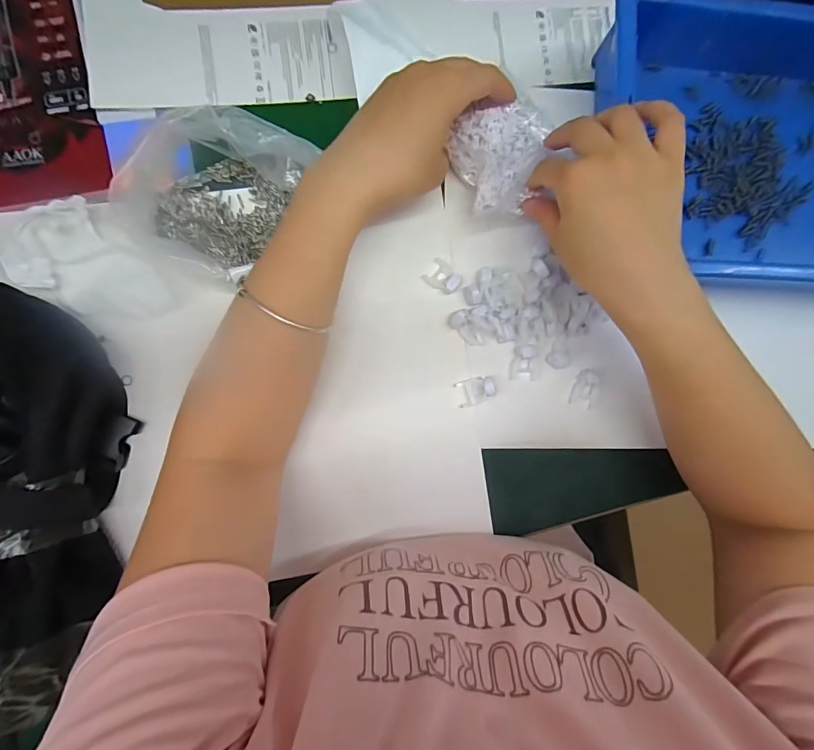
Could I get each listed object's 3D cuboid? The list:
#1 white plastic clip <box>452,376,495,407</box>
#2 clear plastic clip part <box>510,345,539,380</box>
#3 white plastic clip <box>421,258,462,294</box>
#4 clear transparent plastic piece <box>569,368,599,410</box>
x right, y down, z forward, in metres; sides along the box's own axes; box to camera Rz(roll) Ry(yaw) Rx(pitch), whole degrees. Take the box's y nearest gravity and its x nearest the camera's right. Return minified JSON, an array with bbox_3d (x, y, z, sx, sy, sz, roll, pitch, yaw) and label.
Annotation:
[{"bbox_3d":[0.056,0.012,0.340,0.031,0.011,0.020,-20,90,-6],"label":"white plastic clip"},{"bbox_3d":[0.096,-0.010,0.344,0.021,0.011,0.027,3,87,-6],"label":"clear plastic clip part"},{"bbox_3d":[0.030,-0.079,0.338,0.029,0.012,0.023,41,84,-3],"label":"white plastic clip"},{"bbox_3d":[0.150,0.010,0.349,0.021,0.011,0.031,17,86,-5],"label":"clear transparent plastic piece"}]

